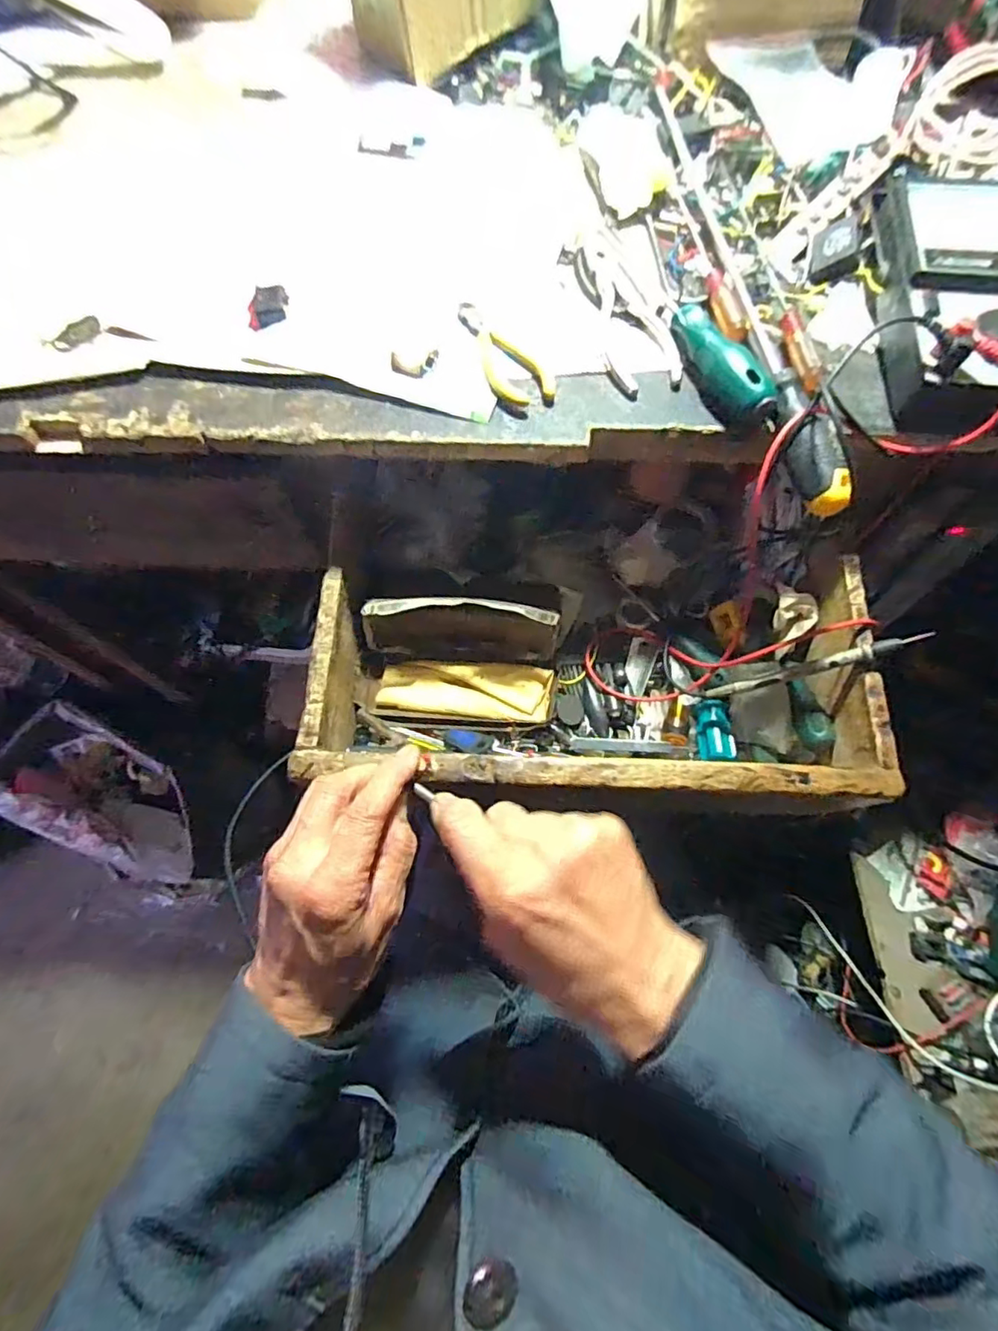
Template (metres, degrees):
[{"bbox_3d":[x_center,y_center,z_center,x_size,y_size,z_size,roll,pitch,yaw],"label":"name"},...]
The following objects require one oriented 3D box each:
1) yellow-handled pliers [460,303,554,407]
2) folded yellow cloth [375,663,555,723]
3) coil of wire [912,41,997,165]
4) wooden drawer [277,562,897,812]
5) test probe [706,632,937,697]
[{"bbox_3d":[-0.002,-0.207,0.387,0.034,0.006,0.101,-31,71,-13],"label":"yellow-handled pliers"},{"bbox_3d":[-0.027,0.020,0.487,0.140,0.008,0.045,5,84,-2],"label":"folded yellow cloth"},{"bbox_3d":[0.352,-0.412,0.427,0.087,0.023,0.074,8,100,16],"label":"coil of wire"},{"bbox_3d":[0.062,0.017,0.449,0.385,0.109,0.185,1,67,0],"label":"wooden drawer"},{"bbox_3d":[0.222,0.001,0.415,0.144,0.013,0.011,-19,65,27],"label":"test probe"}]

